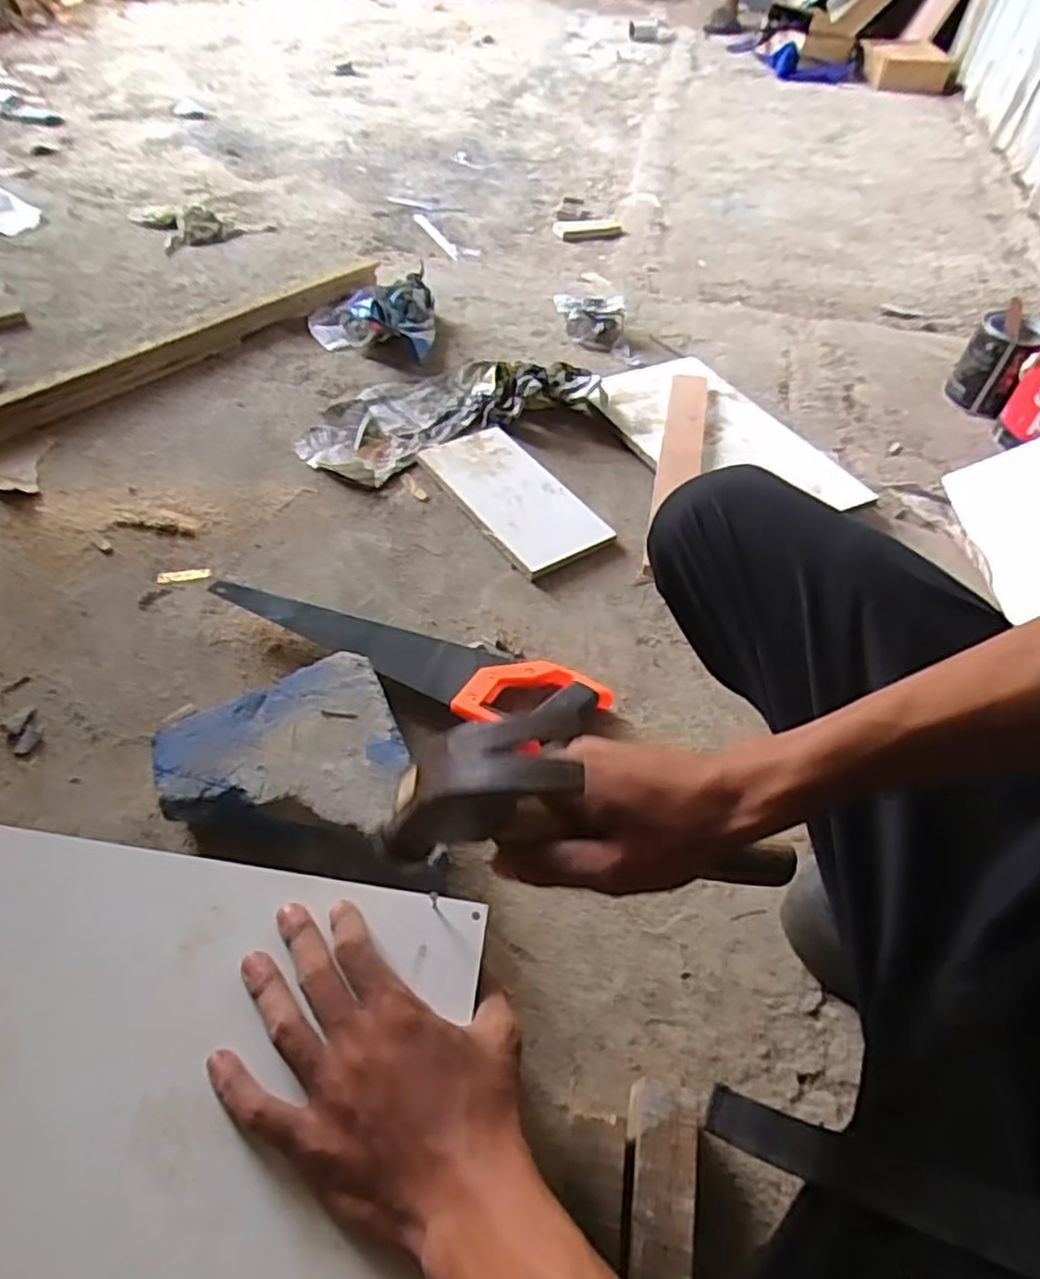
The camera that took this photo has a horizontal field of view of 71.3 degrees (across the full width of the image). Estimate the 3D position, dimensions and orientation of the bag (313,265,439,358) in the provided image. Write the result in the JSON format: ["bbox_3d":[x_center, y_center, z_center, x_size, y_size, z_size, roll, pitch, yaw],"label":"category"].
[{"bbox_3d":[-0.243,-0.532,1.197,0.209,0.069,0.208,-5,51,-9],"label":"bag"}]

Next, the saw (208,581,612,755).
[{"bbox_3d":[-0.123,0.009,0.776,0.434,0.041,0.119,22,52,13],"label":"saw"}]

